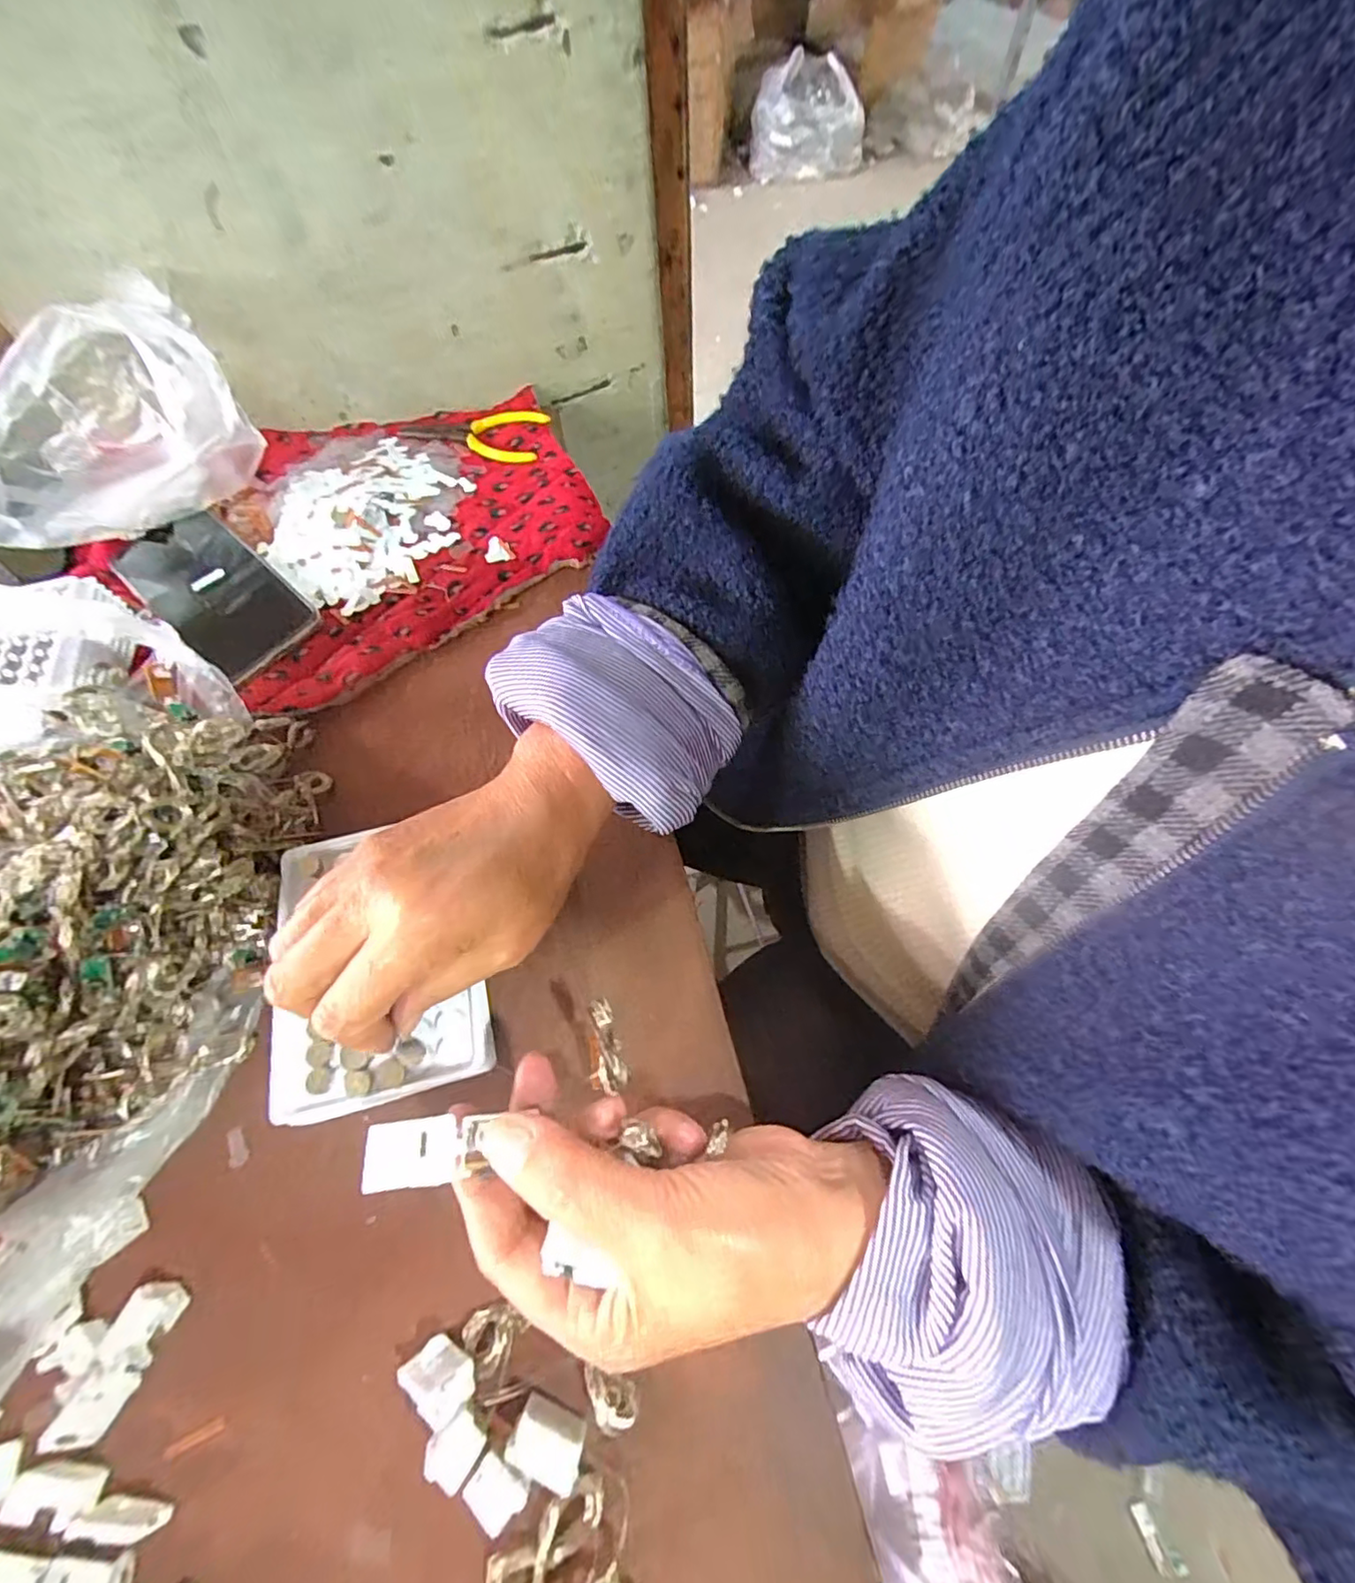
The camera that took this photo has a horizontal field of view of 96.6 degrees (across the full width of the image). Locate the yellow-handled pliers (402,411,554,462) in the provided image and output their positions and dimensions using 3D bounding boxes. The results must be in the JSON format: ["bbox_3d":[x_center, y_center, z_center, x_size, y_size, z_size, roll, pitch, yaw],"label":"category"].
[{"bbox_3d":[-0.167,-0.287,0.495,0.119,0.006,0.061,-7,63,-1],"label":"yellow-handled pliers"}]

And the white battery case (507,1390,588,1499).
[{"bbox_3d":[-0.048,0.244,0.226,0.027,0.016,0.015,26,68,13],"label":"white battery case"}]

